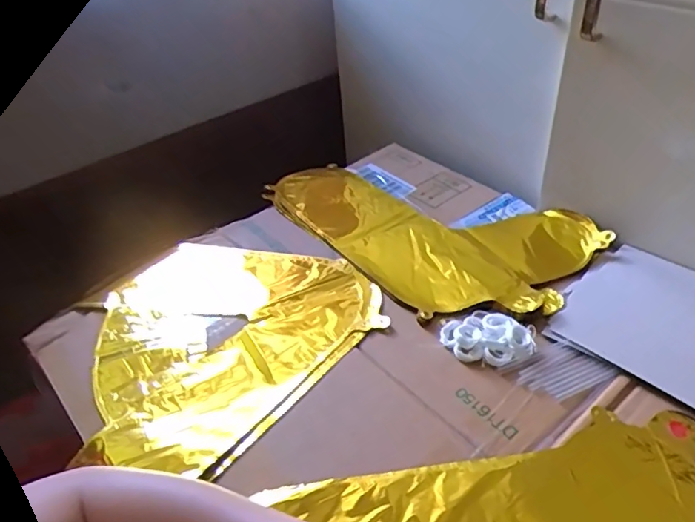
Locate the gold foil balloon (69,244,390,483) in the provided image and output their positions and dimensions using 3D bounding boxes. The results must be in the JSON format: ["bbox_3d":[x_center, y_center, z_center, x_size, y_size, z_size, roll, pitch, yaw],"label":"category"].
[{"bbox_3d":[-0.143,0.068,0.592,0.271,0.012,0.303,30,53,34],"label":"gold foil balloon"}]

